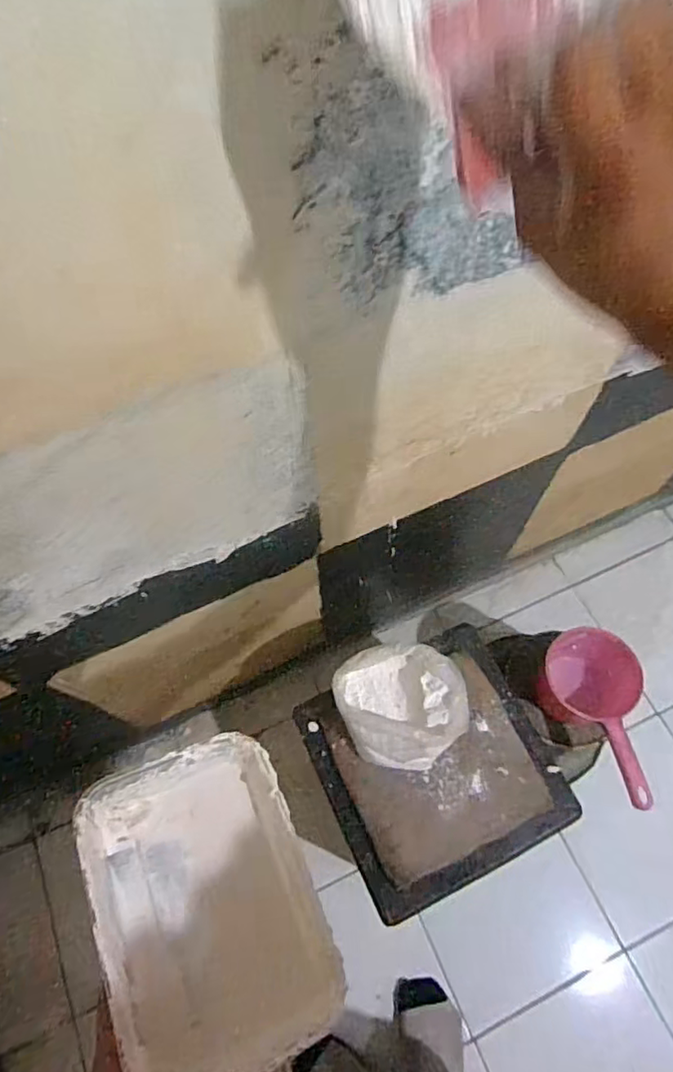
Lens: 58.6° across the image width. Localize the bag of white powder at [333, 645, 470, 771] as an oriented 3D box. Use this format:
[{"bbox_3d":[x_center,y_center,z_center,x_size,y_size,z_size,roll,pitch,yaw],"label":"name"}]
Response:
[{"bbox_3d":[0.087,0.218,0.785,0.158,0.071,0.159,-23,67,-8],"label":"bag of white powder"}]

